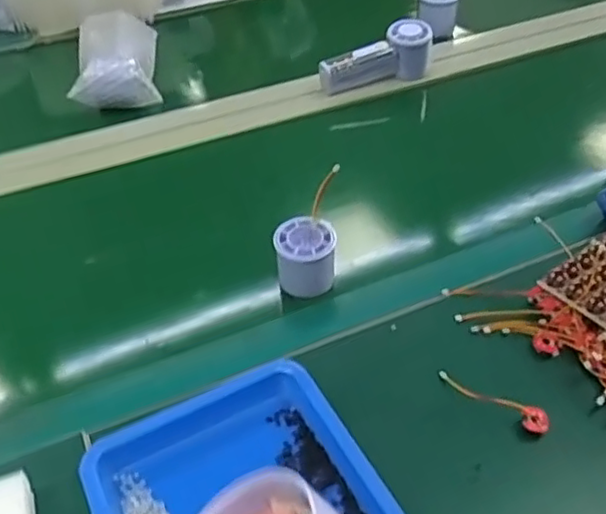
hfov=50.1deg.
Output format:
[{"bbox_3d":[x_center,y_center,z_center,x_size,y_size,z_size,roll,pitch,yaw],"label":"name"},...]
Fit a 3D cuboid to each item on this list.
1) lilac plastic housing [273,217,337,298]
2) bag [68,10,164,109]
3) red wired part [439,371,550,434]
[{"bbox_3d":[0.002,0.001,0.598,0.052,0.057,0.048,-5,43,-3],"label":"lilac plastic housing"},{"bbox_3d":[-0.255,-0.273,0.880,0.103,0.053,0.193,-10,44,-8],"label":"bag"},{"bbox_3d":[0.144,0.106,0.493,0.087,0.011,0.020,25,50,26],"label":"red wired part"}]

